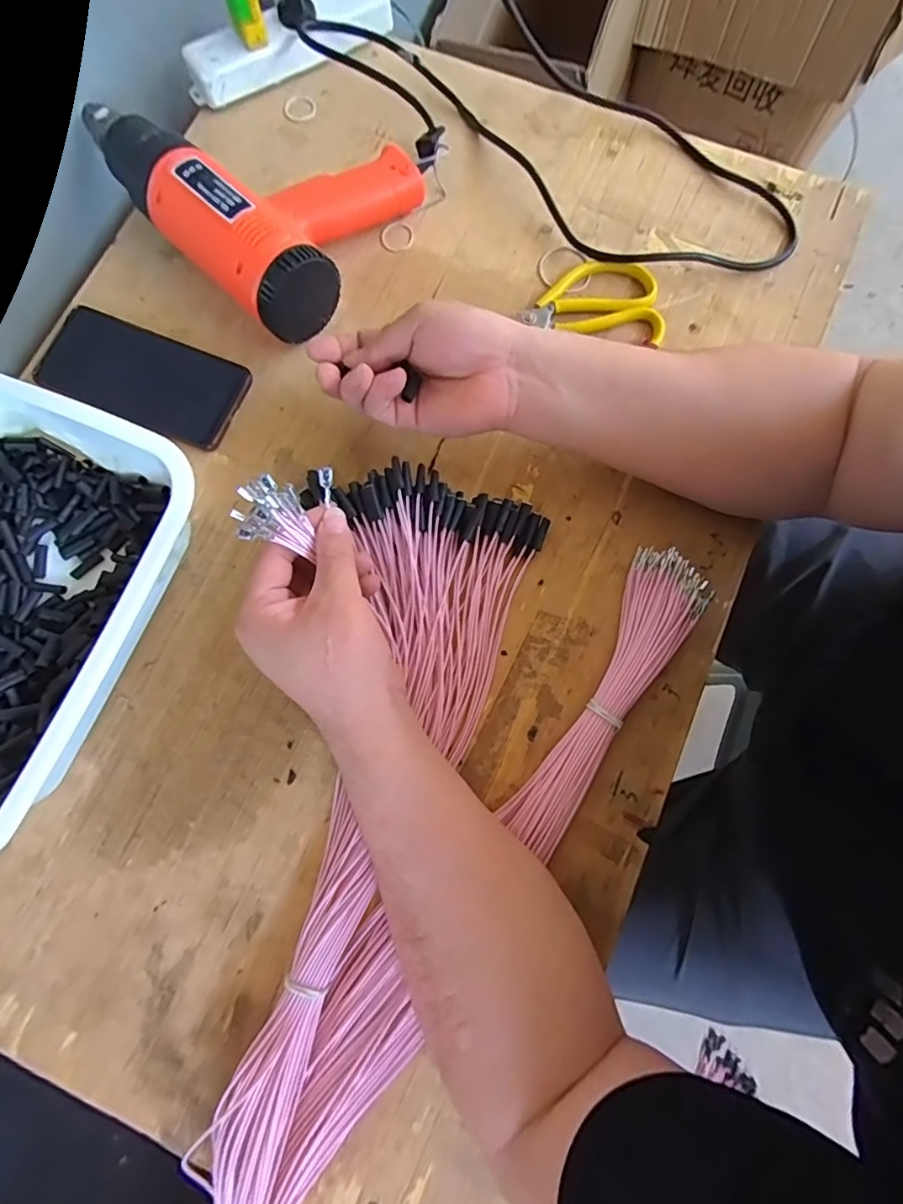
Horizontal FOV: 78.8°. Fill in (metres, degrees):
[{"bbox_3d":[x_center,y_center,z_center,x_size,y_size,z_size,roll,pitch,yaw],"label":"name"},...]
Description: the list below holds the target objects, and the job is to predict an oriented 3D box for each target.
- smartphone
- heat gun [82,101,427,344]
[{"bbox_3d":[-0.252,-0.185,0.451,0.161,0.012,0.080,22,79,5],"label":"smartphone"},{"bbox_3d":[-0.166,-0.360,0.455,0.267,0.072,0.186,42,81,8],"label":"heat gun"}]

